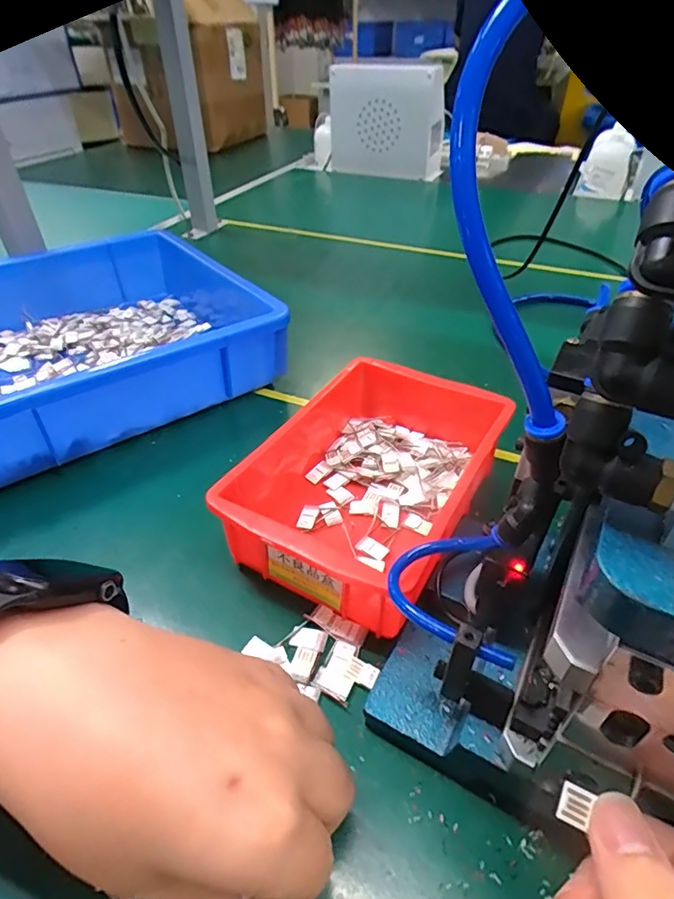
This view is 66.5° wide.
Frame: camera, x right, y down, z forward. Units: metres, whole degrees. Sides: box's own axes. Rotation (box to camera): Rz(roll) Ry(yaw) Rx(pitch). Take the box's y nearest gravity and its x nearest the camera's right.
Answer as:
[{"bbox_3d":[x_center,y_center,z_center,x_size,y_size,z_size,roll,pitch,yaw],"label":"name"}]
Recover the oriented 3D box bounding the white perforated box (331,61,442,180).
[{"bbox_3d":[0.101,-0.706,1.107,0.243,0.192,0.099,11,42,13],"label":"white perforated box"}]

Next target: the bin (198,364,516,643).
[{"bbox_3d":[0.027,0.012,0.358,0.131,0.058,0.206,19,45,21],"label":"bin"}]

